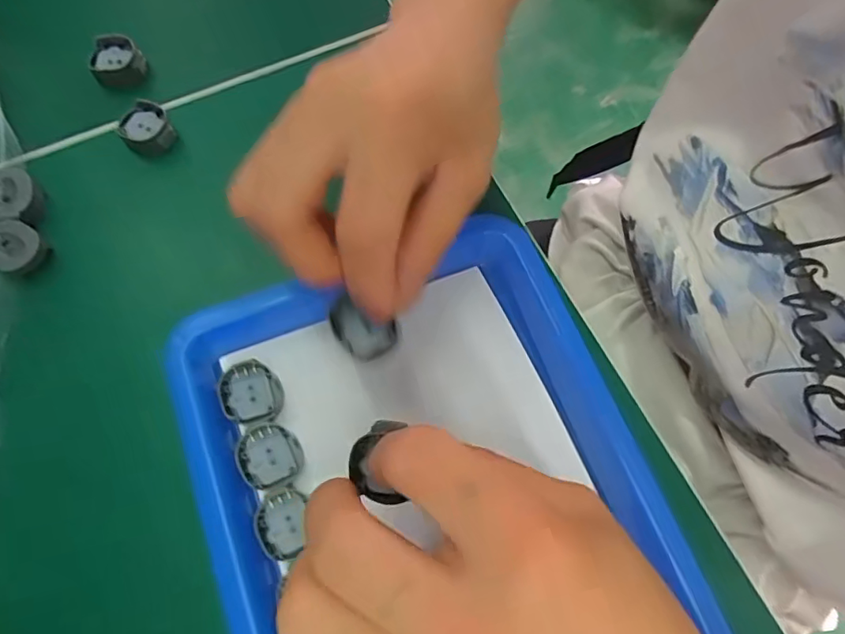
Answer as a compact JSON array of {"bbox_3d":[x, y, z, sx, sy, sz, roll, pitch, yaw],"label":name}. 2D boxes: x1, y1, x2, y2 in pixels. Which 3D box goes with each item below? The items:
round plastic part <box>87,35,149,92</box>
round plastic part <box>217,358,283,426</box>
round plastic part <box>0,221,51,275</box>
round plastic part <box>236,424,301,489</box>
[{"bbox_3d":[-0.173,-0.144,0.305,0.028,0.019,0.023,-25,75,-10],"label":"round plastic part"},{"bbox_3d":[-0.078,0.035,0.244,0.026,0.009,0.029,-17,74,-7],"label":"round plastic part"},{"bbox_3d":[-0.199,-0.034,0.260,0.025,0.012,0.024,1,72,-2],"label":"round plastic part"},{"bbox_3d":[-0.067,0.061,0.235,0.026,0.009,0.027,1,72,-2],"label":"round plastic part"}]

